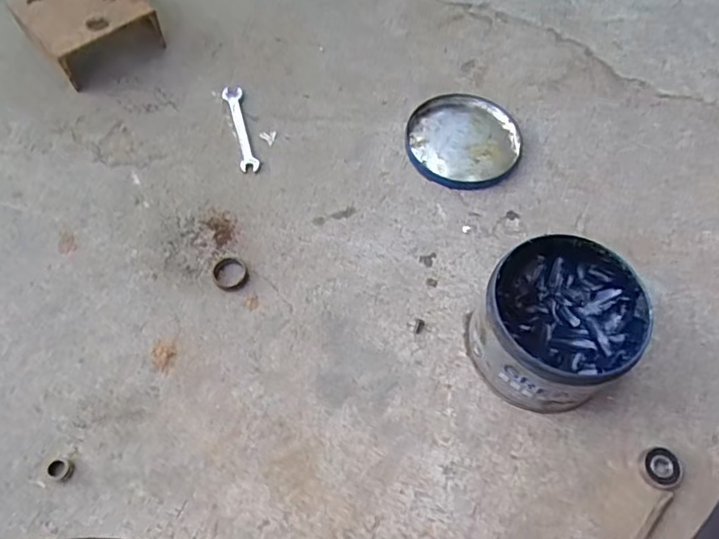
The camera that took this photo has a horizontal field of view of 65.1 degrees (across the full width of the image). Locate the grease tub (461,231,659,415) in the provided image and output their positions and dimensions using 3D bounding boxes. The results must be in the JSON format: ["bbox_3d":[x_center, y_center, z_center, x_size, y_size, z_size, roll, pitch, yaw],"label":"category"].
[{"bbox_3d":[0.160,0.046,0.468,0.121,0.088,0.114,1,61,-2],"label":"grease tub"}]

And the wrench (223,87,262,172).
[{"bbox_3d":[-0.129,-0.155,0.613,0.021,0.009,0.120,-14,62,-9],"label":"wrench"}]

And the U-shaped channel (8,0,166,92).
[{"bbox_3d":[-0.313,-0.285,0.651,0.123,0.056,0.127,-36,68,-19],"label":"U-shaped channel"}]

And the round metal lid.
[{"bbox_3d":[0.113,-0.141,0.615,0.121,0.008,0.127,1,61,-2],"label":"round metal lid"}]

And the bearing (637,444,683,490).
[{"bbox_3d":[0.243,0.158,0.452,0.033,0.011,0.032,1,61,-2],"label":"bearing"}]

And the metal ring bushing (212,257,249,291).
[{"bbox_3d":[-0.120,0.004,0.523,0.034,0.005,0.033,1,61,-2],"label":"metal ring bushing"}]

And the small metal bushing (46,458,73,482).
[{"bbox_3d":[-0.233,0.156,0.438,0.017,0.008,0.016,1,61,-2],"label":"small metal bushing"}]

